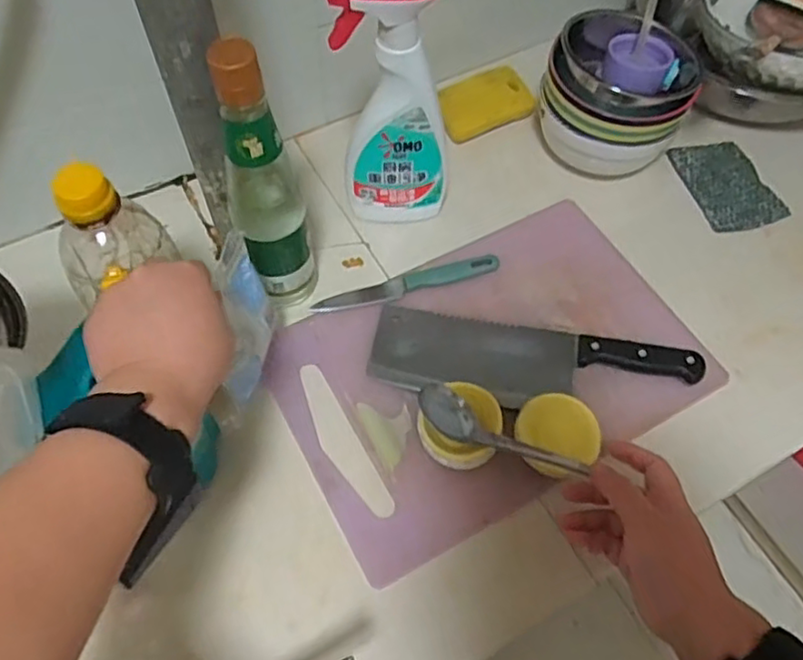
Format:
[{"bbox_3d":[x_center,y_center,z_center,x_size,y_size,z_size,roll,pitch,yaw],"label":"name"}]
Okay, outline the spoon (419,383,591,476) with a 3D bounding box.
[{"bbox_3d":[0.078,0.085,0.523,0.139,0.025,0.033,24,62,20],"label":"spoon"}]

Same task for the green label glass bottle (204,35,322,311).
[{"bbox_3d":[-0.108,-0.107,0.533,0.058,0.271,0.055,-12,61,-9],"label":"green label glass bottle"}]

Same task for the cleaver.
[{"bbox_3d":[0.118,0.028,0.590,0.288,0.021,0.077,8,60,3],"label":"cleaver"}]

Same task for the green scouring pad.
[{"bbox_3d":[0.353,-0.156,0.711,0.080,0.014,0.116,-12,61,-9],"label":"green scouring pad"}]

